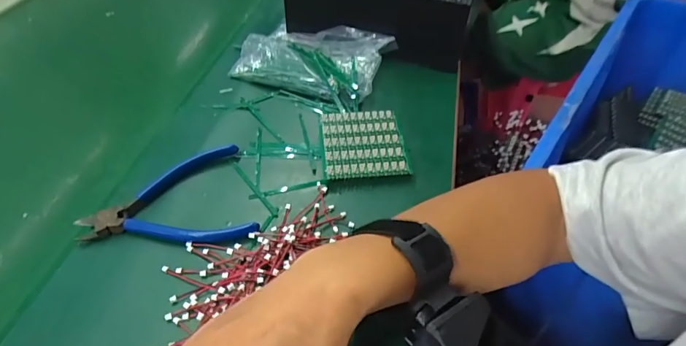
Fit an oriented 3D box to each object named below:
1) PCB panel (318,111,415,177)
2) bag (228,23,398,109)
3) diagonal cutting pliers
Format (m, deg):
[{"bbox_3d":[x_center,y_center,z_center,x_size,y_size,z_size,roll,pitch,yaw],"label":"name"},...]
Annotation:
[{"bbox_3d":[0.019,-0.030,0.408,0.079,0.011,0.084,-5,47,-3],"label":"PCB panel"},{"bbox_3d":[-0.039,-0.143,0.502,0.171,0.023,0.112,17,50,17],"label":"bag"},{"bbox_3d":[-0.151,0.029,0.360,0.137,0.018,0.105,-18,49,-14],"label":"diagonal cutting pliers"}]

